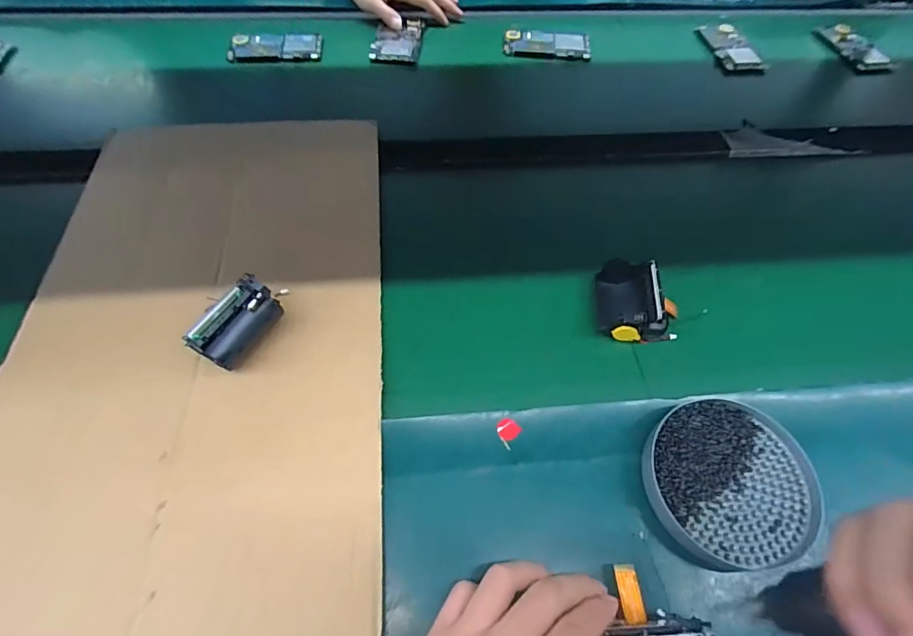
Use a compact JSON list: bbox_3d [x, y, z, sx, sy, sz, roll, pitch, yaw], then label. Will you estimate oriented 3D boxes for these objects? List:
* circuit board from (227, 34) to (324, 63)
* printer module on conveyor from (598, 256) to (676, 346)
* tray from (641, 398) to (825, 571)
[{"bbox_3d":[-0.244,-0.367,0.635,0.120,0.004,0.065,-6,58,-10],"label":"circuit board"},{"bbox_3d":[0.159,-0.019,0.409,0.062,0.030,0.073,8,57,2],"label":"printer module on conveyor"},{"bbox_3d":[0.194,0.115,0.333,0.116,0.016,0.109,0,63,0],"label":"tray"}]

